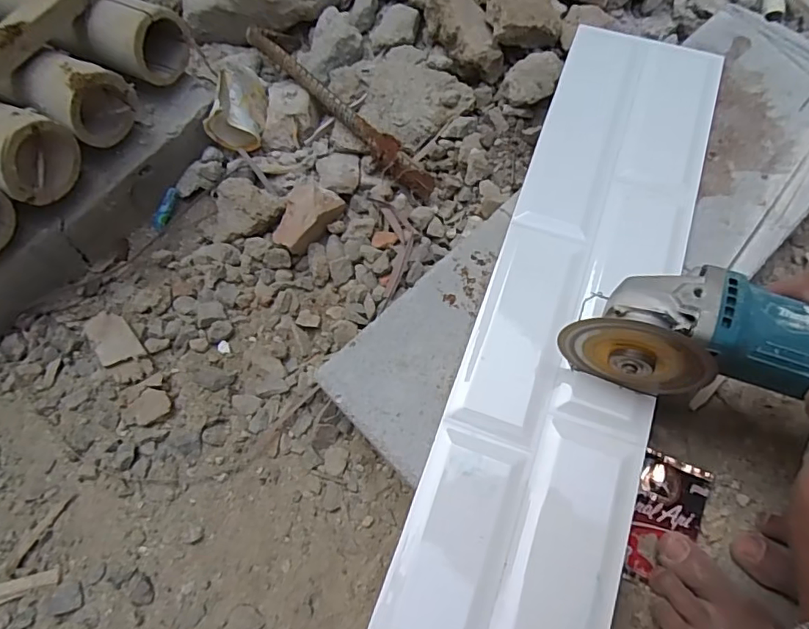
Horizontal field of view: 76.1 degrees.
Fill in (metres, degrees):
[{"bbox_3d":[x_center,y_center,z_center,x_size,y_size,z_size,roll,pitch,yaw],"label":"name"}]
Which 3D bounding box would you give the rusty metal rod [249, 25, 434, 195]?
[{"bbox_3d":[-0.076,-0.233,0.576,0.025,0.019,0.307,-40,73,-11],"label":"rusty metal rod"}]

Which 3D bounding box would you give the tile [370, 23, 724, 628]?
[{"bbox_3d":[0.145,-0.014,0.428,0.147,0.012,0.594,18,70,9],"label":"tile"}]

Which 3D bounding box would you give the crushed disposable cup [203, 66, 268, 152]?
[{"bbox_3d":[-0.194,-0.244,0.592,0.058,0.053,0.098,-5,70,1],"label":"crushed disposable cup"}]

